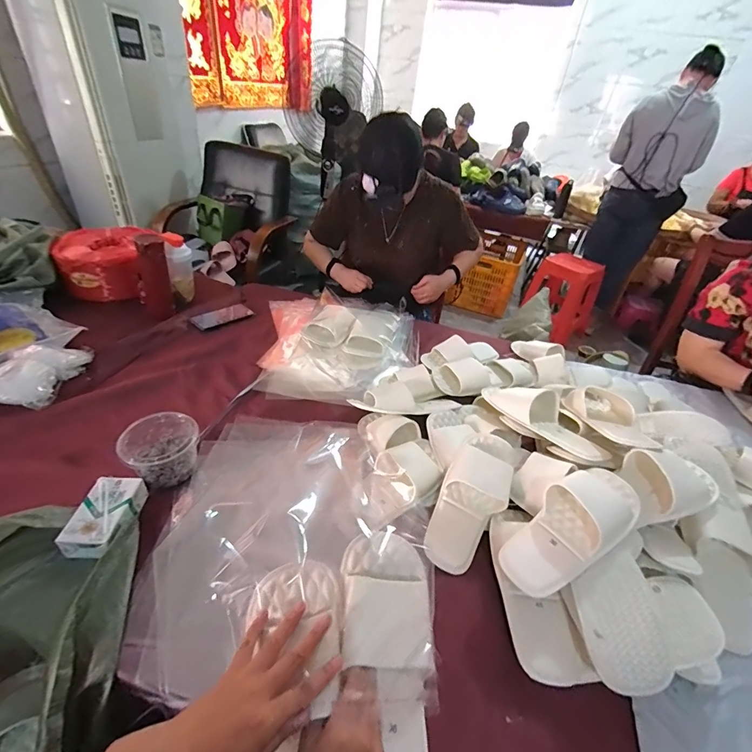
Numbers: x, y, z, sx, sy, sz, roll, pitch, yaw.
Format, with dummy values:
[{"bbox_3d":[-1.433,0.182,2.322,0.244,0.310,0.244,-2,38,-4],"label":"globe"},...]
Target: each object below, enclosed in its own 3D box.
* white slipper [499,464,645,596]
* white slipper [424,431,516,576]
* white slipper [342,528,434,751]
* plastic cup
[{"bbox_3d":[0.277,0.209,0.540,0.230,0.052,0.098,-32,50,-21],"label":"white slipper"},{"bbox_3d":[0.156,0.201,0.633,0.102,0.048,0.237,24,65,21],"label":"white slipper"},{"bbox_3d":[0.018,0.310,0.403,0.098,0.059,0.270,-1,66,-11],"label":"white slipper"},{"bbox_3d":[-0.355,0.121,0.643,0.105,0.076,0.105,5,36,-4],"label":"plastic cup"}]

